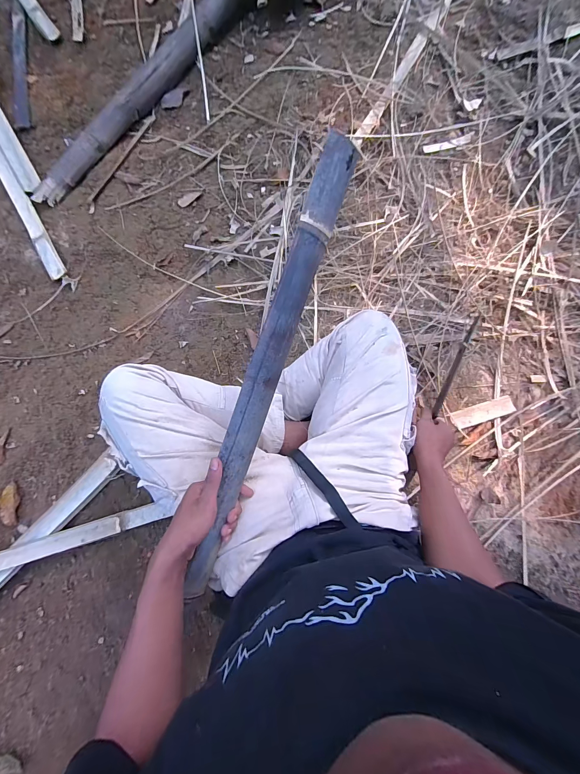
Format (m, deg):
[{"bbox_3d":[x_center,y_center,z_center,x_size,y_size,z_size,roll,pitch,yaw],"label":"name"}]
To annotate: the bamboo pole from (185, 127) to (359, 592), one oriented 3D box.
[{"bbox_3d":[-0.031,-0.025,0.439,0.046,0.033,0.657,19,92,5],"label":"bamboo pole"}]

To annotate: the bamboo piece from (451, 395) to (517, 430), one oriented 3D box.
[{"bbox_3d":[0.458,0.061,0.732,0.144,0.015,0.042,-18,82,0],"label":"bamboo piece"}]

